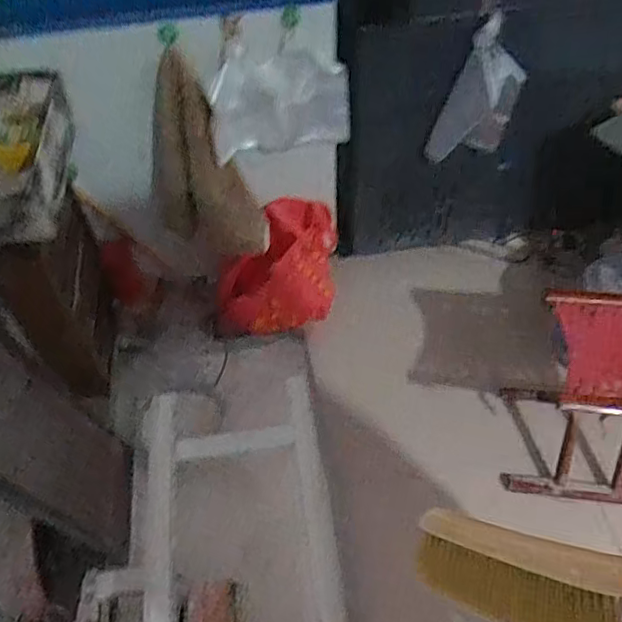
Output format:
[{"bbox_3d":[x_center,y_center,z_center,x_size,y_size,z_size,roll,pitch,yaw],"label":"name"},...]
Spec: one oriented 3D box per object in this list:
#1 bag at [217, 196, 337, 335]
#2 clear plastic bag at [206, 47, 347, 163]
[{"bbox_3d":[-0.077,-0.094,1.496,0.321,0.359,0.174,-13,54,-7],"label":"bag"},{"bbox_3d":[-0.057,-0.410,1.181,0.280,0.210,0.041,-14,54,-8],"label":"clear plastic bag"}]

